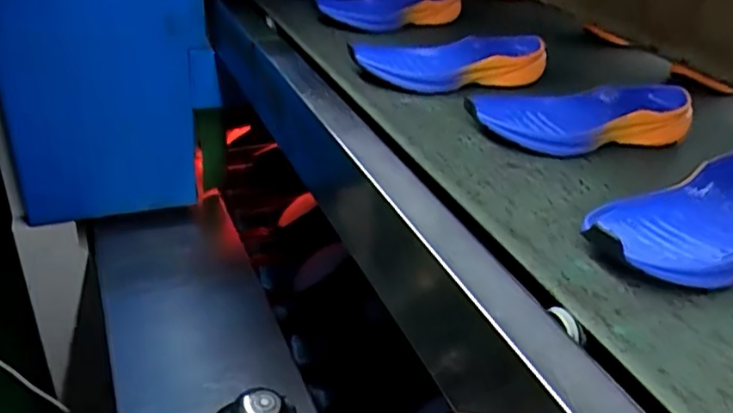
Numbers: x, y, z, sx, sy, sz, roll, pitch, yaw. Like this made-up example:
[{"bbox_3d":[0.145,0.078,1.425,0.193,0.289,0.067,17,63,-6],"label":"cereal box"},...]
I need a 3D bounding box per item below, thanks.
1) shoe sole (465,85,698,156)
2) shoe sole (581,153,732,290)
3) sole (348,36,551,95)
[{"bbox_3d":[0.225,-0.096,0.648,0.242,0.037,0.108,-7,33,-21],"label":"shoe sole"},{"bbox_3d":[0.269,0.008,0.485,0.260,0.039,0.100,-15,38,-32],"label":"shoe sole"},{"bbox_3d":[0.103,-0.174,0.749,0.237,0.044,0.091,-10,31,-17],"label":"sole"}]

